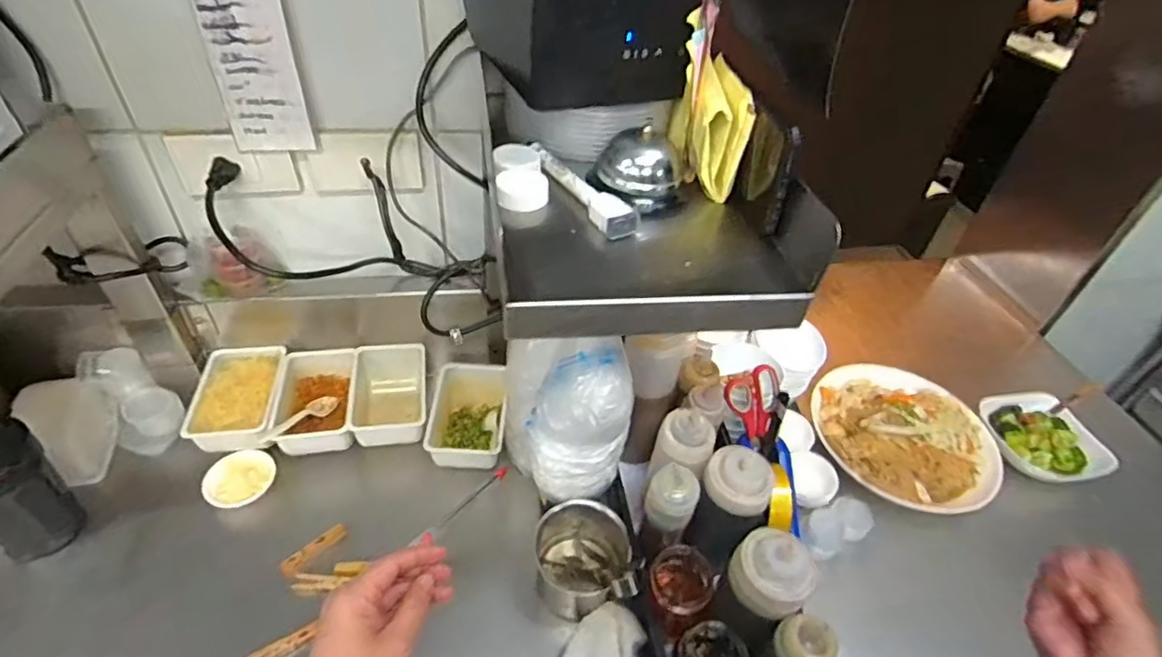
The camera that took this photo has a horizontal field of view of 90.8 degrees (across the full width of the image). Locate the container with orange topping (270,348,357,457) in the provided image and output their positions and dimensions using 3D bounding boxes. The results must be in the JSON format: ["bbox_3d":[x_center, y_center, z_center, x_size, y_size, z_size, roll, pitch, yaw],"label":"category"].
[{"bbox_3d":[-0.332,0.095,0.723,0.094,0.062,0.132,-5,43,-12],"label":"container with orange topping"}]

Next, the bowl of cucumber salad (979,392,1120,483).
[{"bbox_3d":[0.676,0.157,0.847,0.142,0.040,0.140,3,42,-3],"label":"bowl of cucumber salad"}]

